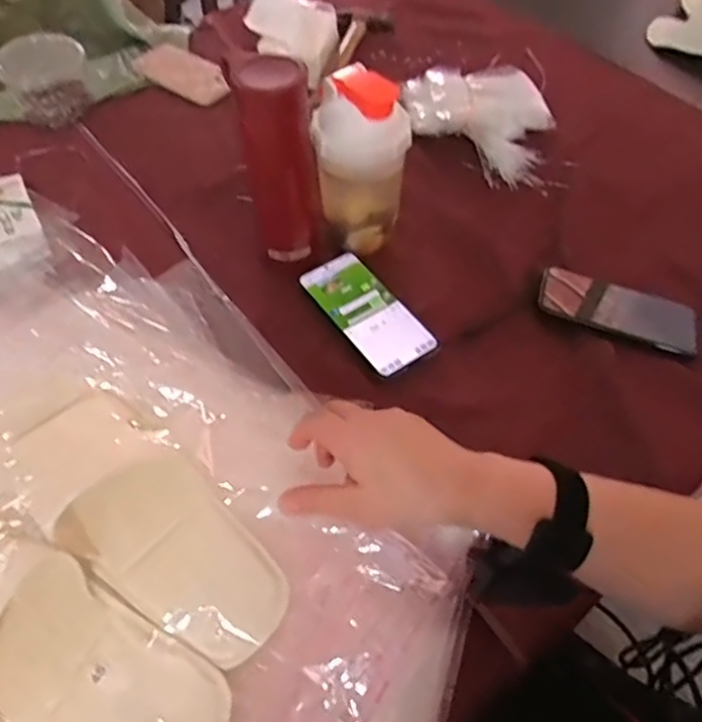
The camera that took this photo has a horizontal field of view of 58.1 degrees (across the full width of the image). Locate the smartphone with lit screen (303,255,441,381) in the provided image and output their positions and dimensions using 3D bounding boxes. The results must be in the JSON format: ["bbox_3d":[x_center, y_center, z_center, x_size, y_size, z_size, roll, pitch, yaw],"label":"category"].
[{"bbox_3d":[0.017,-0.052,0.652,0.075,0.005,0.159,-30,59,-21],"label":"smartphone with lit screen"}]

